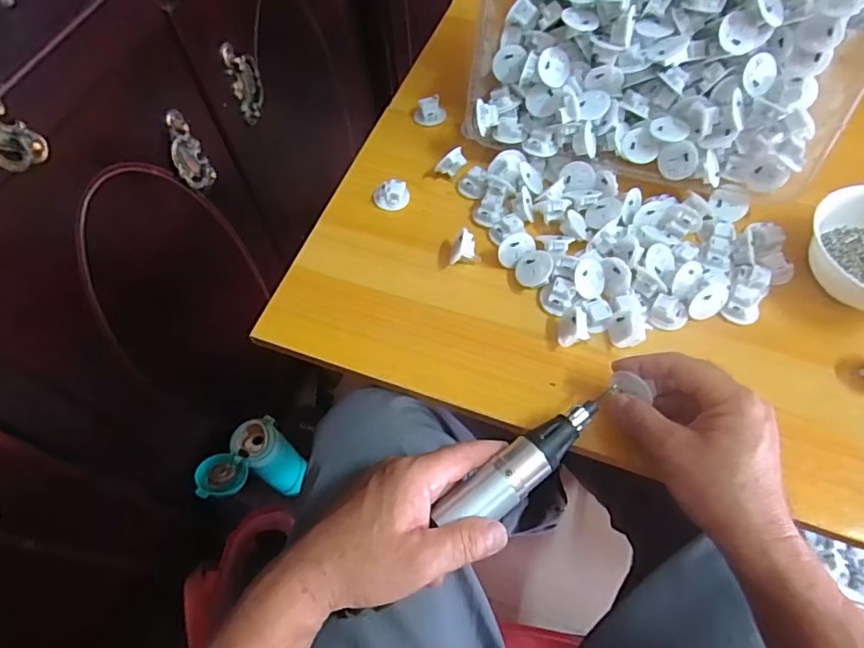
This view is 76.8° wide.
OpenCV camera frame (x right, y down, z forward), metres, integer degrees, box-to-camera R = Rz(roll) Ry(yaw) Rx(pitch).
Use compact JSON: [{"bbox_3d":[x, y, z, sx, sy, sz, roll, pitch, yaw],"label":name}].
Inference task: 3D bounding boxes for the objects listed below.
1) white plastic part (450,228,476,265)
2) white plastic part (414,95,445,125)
[{"bbox_3d":[0.027,-0.066,0.474,0.021,0.025,0.021,5,61,4],"label":"white plastic part"},{"bbox_3d":[-0.002,-0.222,0.568,0.032,0.017,0.026,-7,60,-3],"label":"white plastic part"}]

